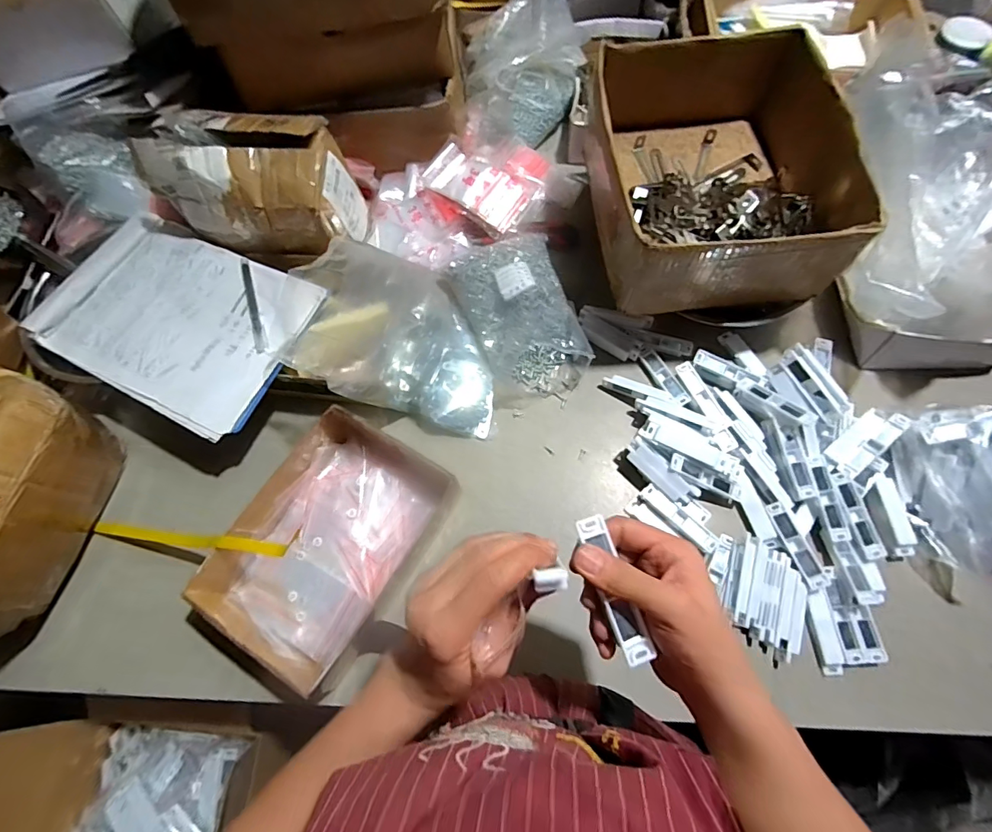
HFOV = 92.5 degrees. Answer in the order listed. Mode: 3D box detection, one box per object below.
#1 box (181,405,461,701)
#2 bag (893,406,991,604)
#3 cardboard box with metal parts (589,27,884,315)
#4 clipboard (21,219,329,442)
[{"bbox_3d":[-0.183,0.137,0.531,0.188,0.066,0.250,29,73,13],"label":"box"},{"bbox_3d":[0.510,0.084,0.503,0.116,0.070,0.188,14,70,8],"label":"bag"},{"bbox_3d":[0.258,-0.292,0.573,0.259,0.128,0.310,-6,68,1],"label":"cardboard box with metal parts"},{"bbox_3d":[-0.391,-0.124,0.583,0.297,0.024,0.210,24,72,12],"label":"clipboard"}]

